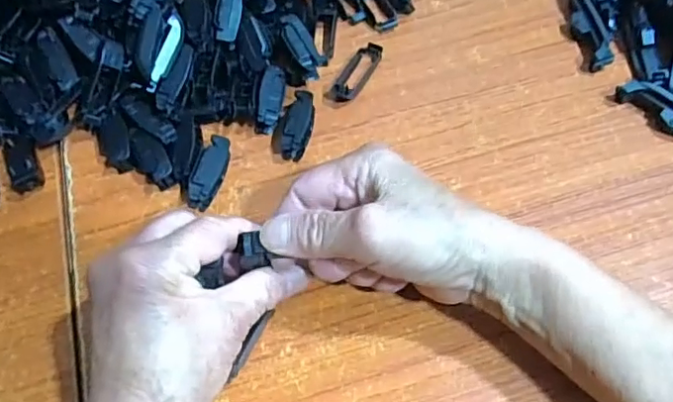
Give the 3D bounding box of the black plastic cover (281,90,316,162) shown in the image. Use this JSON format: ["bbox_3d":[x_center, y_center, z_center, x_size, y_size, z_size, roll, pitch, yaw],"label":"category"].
[{"bbox_3d":[-0.025,-0.052,0.390,0.016,0.020,0.047,8,61,8],"label":"black plastic cover"}]

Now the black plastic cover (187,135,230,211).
[{"bbox_3d":[-0.081,-0.018,0.372,0.015,0.020,0.047,11,61,10],"label":"black plastic cover"}]

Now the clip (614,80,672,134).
[{"bbox_3d":[0.221,-0.056,0.380,0.017,0.019,0.073,-37,65,-17],"label":"clip"}]

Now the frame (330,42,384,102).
[{"bbox_3d":[0.015,-0.093,0.416,0.018,0.010,0.056,26,65,17],"label":"frame"}]

